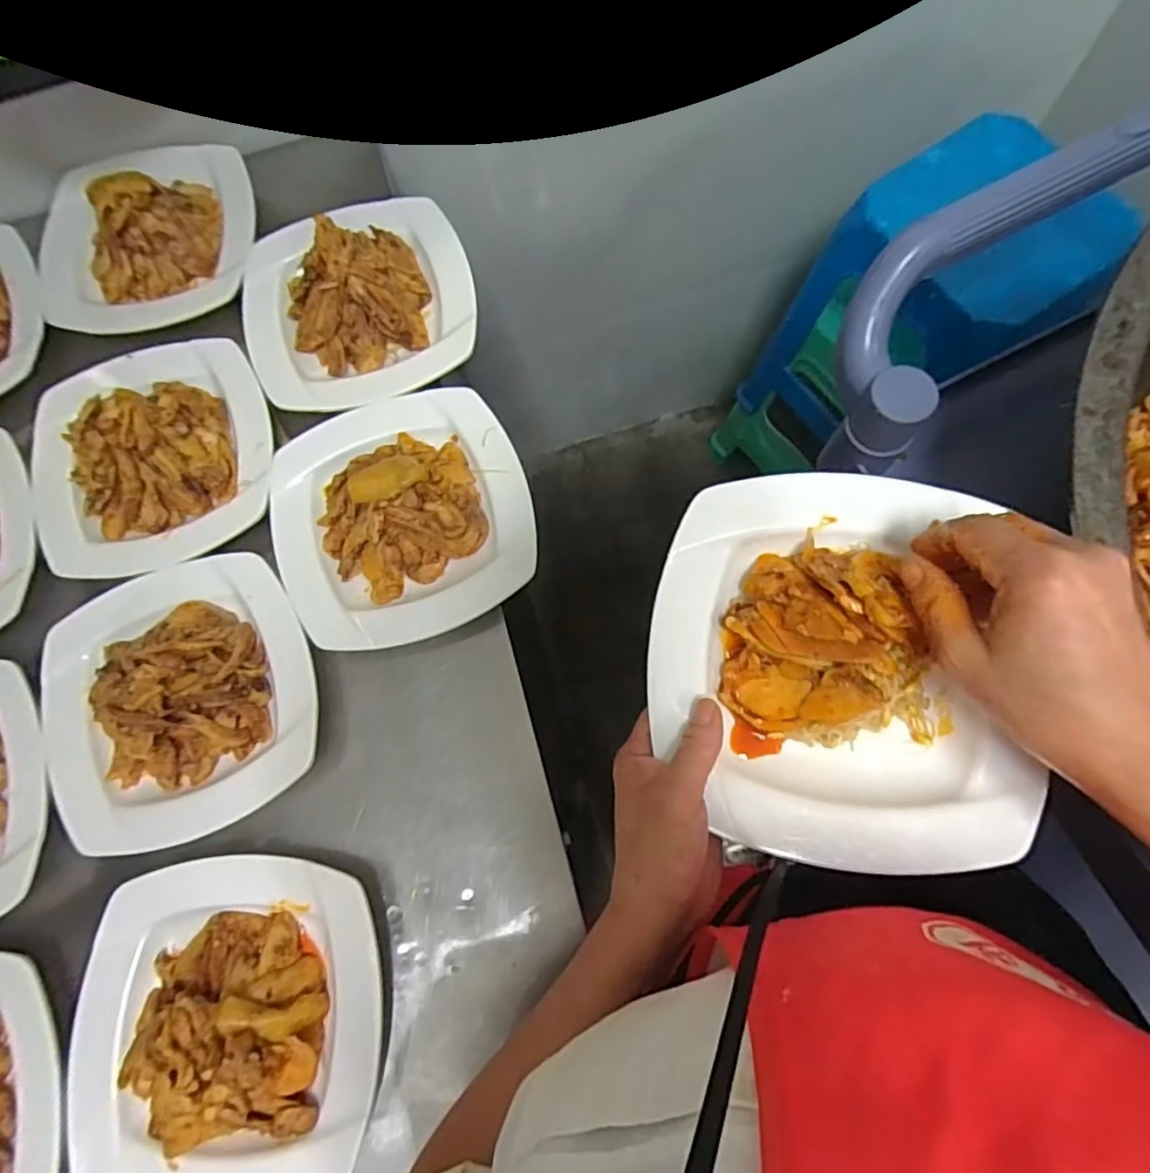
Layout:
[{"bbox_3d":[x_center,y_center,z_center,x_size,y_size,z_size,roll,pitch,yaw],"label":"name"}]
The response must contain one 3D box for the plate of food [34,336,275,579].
[{"bbox_3d":[-0.346,-0.120,0.482,0.183,0.054,0.195,-17,74,0],"label":"plate of food"}]

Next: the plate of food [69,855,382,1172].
[{"bbox_3d":[-0.236,0.291,0.400,0.205,0.065,0.205,0,73,-1],"label":"plate of food"}]

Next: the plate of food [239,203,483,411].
[{"bbox_3d":[-0.200,-0.269,0.553,0.206,0.069,0.198,-17,74,0],"label":"plate of food"}]

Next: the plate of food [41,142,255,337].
[{"bbox_3d":[-0.380,-0.313,0.528,0.175,0.047,0.169,-9,74,2],"label":"plate of food"}]

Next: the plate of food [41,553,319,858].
[{"bbox_3d":[-0.310,0.079,0.461,0.196,0.057,0.205,-24,74,-2],"label":"plate of food"}]

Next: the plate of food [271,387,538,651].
[{"bbox_3d":[-0.146,-0.067,0.498,0.202,0.061,0.207,-21,74,-1],"label":"plate of food"}]

